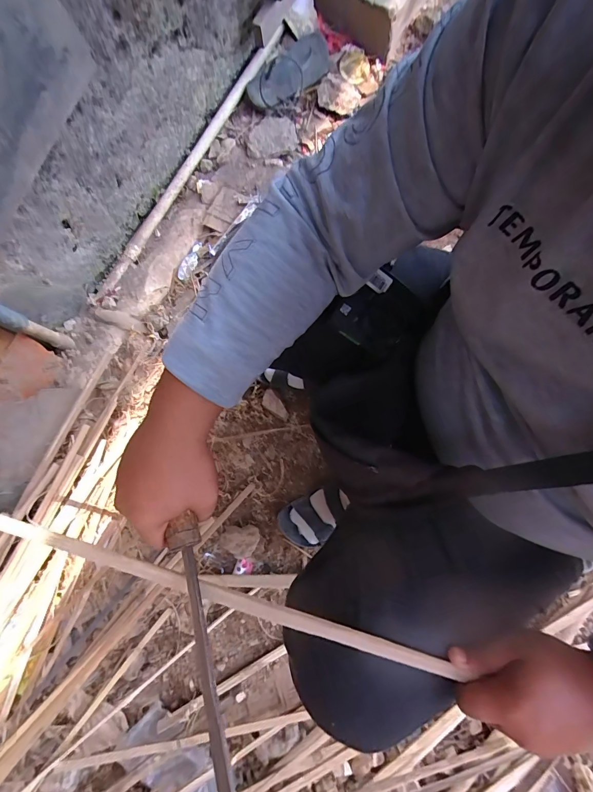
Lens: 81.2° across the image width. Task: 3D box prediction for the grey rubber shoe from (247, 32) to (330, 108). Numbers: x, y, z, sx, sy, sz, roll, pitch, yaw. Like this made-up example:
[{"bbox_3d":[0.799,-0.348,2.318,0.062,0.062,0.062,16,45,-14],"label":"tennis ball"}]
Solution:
[{"bbox_3d":[-0.017,-0.842,0.890,0.260,0.041,0.125,-43,82,-7],"label":"grey rubber shoe"}]

